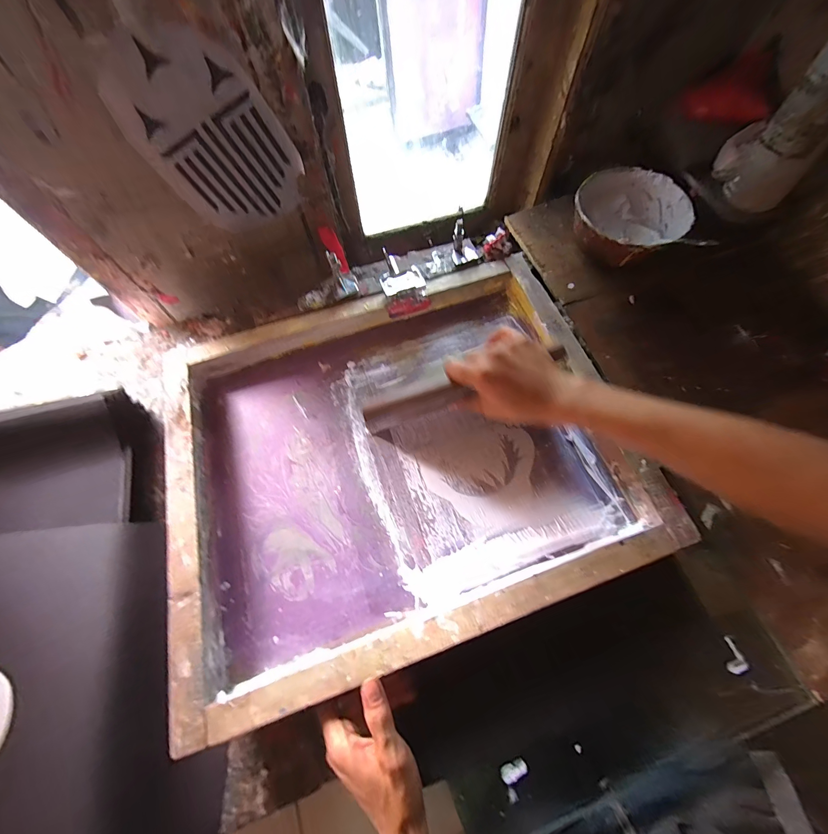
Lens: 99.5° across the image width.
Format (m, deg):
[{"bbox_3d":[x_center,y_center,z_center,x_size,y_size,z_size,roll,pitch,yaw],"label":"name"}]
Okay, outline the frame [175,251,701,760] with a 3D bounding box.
[{"bbox_3d":[-0.018,0.031,0.456,0.540,0.056,0.451,-17,65,-7],"label":"frame"}]

